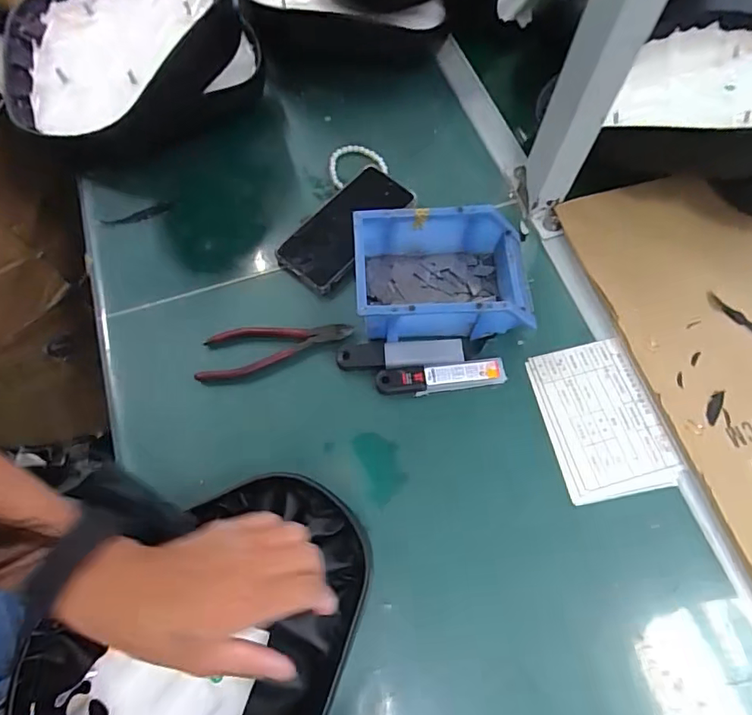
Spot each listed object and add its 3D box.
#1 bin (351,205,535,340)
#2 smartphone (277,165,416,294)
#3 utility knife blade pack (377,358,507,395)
[{"bbox_3d":[0.067,-0.084,0.507,0.169,0.070,0.115,-2,68,0],"label":"bin"},{"bbox_3d":[-0.035,-0.149,0.561,0.083,0.013,0.162,40,74,15],"label":"smartphone"},{"bbox_3d":[0.065,0.019,0.499,0.127,0.009,0.027,-6,68,-1],"label":"utility knife blade pack"}]

